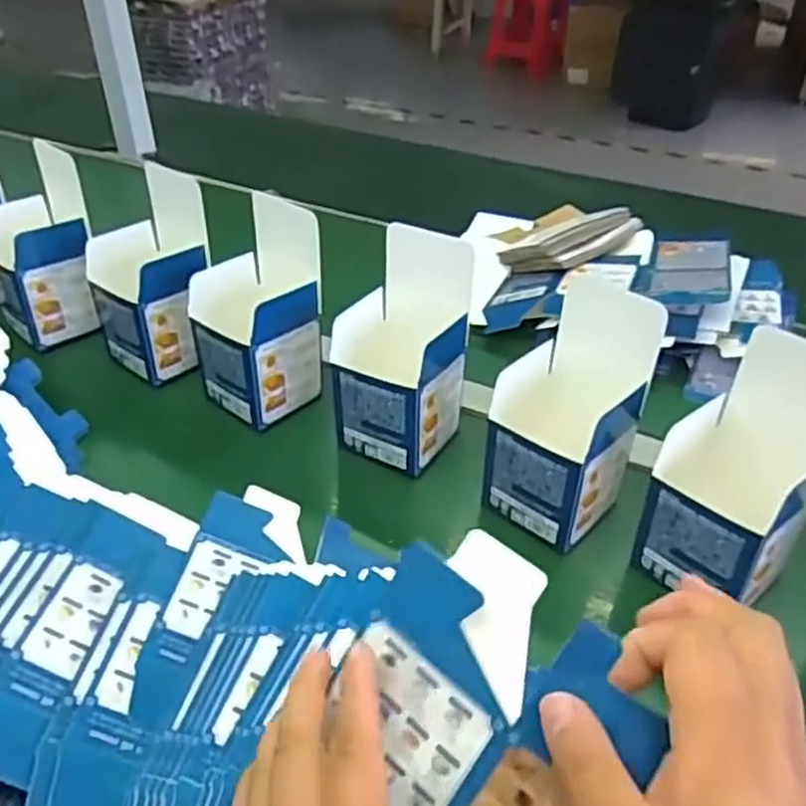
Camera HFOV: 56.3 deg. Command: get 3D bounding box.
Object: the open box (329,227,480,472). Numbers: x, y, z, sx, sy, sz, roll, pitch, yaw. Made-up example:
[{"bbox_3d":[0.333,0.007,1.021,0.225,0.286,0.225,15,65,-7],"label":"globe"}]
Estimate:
[{"bbox_3d":[-0.002,-0.043,0.628,0.086,0.164,0.107,25,49,31],"label":"open box"}]

